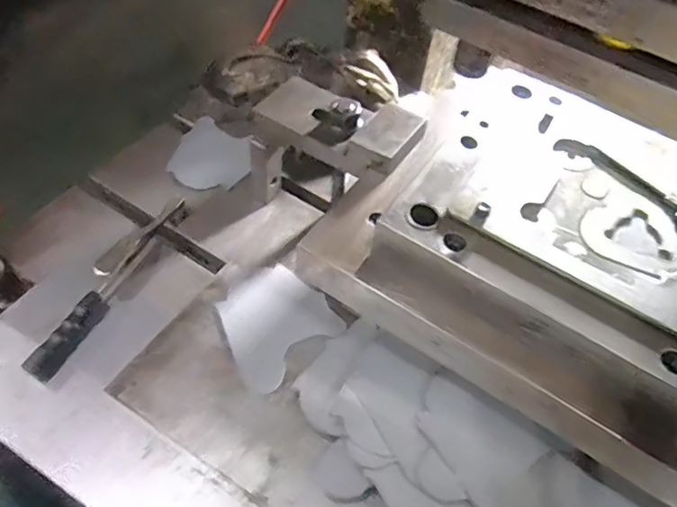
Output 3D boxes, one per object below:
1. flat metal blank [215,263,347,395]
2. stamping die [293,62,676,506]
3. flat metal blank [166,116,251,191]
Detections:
[{"bbox_3d":[-0.076,0.077,0.629,0.128,0.005,0.123,-36,64,-28],"label":"flat metal blank"},{"bbox_3d":[0.218,-0.005,0.526,0.380,0.097,0.326,32,57,18],"label":"stamping die"},{"bbox_3d":[-0.174,-0.133,0.773,0.102,0.008,0.109,4,61,-7],"label":"flat metal blank"}]

